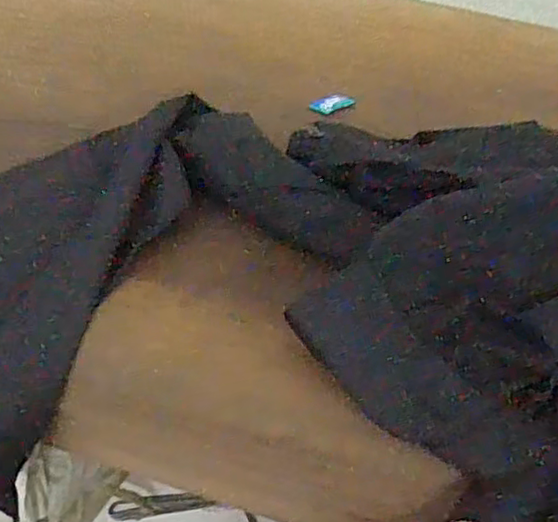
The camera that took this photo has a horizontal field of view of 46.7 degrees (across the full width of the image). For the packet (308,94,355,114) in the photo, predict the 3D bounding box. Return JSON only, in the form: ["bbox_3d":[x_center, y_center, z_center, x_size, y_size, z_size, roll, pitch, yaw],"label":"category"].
[{"bbox_3d":[0.048,-0.143,0.589,0.033,0.012,0.025,-23,47,-34],"label":"packet"}]

